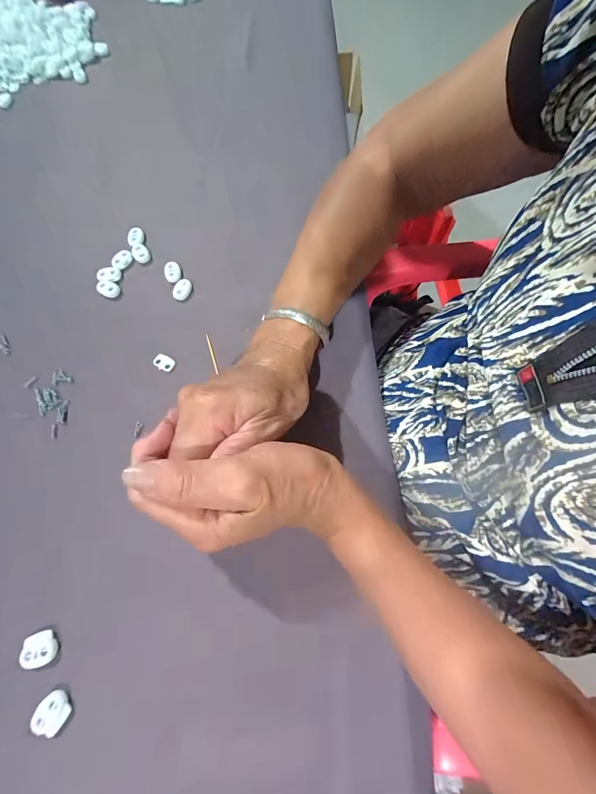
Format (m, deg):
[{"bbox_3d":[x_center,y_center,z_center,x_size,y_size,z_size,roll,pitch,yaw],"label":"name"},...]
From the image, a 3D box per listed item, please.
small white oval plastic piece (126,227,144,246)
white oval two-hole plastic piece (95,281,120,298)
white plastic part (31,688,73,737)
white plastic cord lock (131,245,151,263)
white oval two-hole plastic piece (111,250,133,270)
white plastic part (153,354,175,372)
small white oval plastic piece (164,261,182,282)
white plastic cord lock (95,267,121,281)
[{"bbox_3d":[-0.166,-0.164,0.333,0.017,0.004,0.022,-5,70,0],"label":"small white oval plastic piece"},{"bbox_3d":[-0.183,-0.104,0.313,0.021,0.007,0.015,29,73,11],"label":"white oval two-hole plastic piece"},{"bbox_3d":[-0.156,0.200,0.206,0.019,0.006,0.020,0,70,1],"label":"white plastic part"},{"bbox_3d":[-0.159,-0.145,0.329,0.015,0.005,0.024,-32,72,-10],"label":"white plastic cord lock"},{"bbox_3d":[-0.175,-0.137,0.325,0.014,0.006,0.021,39,75,14],"label":"white oval two-hole plastic piece"},{"bbox_3d":[-0.119,-0.031,0.290,0.018,0.004,0.013,29,73,11],"label":"white plastic part"},{"bbox_3d":[-0.122,-0.122,0.317,0.015,0.008,0.019,-19,71,-6],"label":"small white oval plastic piece"},{"bbox_3d":[-0.185,-0.119,0.318,0.020,0.007,0.014,-13,70,-3],"label":"white plastic cord lock"}]

